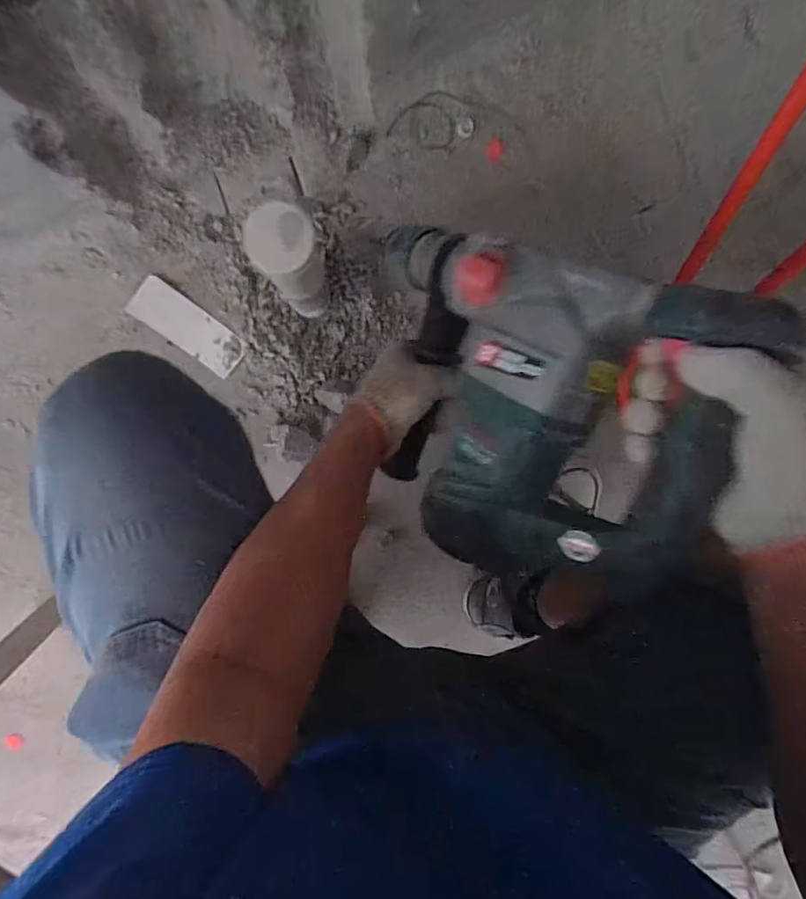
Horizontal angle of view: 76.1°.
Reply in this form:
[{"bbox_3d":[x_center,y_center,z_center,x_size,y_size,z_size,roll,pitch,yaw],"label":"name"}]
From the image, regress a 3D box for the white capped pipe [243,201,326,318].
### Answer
[{"bbox_3d":[-0.106,-0.178,0.527,0.049,0.279,0.045,-1,97,-5],"label":"white capped pipe"}]

